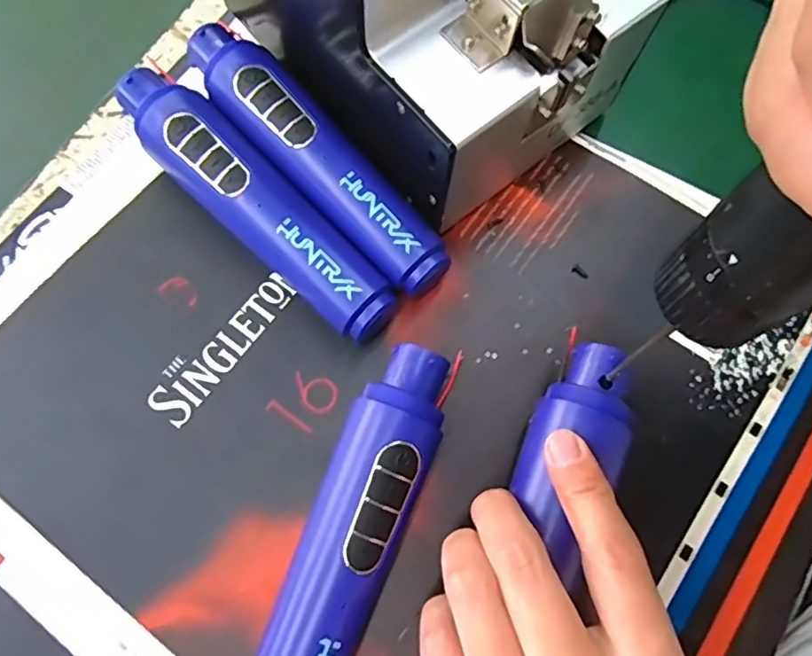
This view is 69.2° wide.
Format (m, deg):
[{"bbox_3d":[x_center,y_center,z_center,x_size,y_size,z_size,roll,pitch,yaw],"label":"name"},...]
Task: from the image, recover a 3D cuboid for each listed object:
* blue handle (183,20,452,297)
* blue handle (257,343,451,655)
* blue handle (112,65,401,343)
[{"bbox_3d":[-0.047,-0.084,0.292,0.035,0.039,0.175,-39,76,-12],"label":"blue handle"},{"bbox_3d":[-0.023,0.089,0.239,0.035,0.039,0.169,21,73,6],"label":"blue handle"},{"bbox_3d":[-0.073,-0.061,0.284,0.175,0.037,0.037,42,76,12],"label":"blue handle"}]

